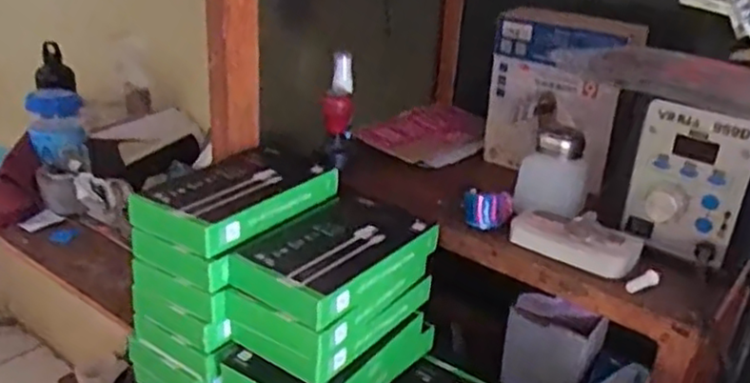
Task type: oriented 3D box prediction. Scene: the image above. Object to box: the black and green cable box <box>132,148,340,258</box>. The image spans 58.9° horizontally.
[{"bbox_3d":[-0.114,0.001,0.565,0.093,0.029,0.157,18,29,29],"label":"black and green cable box"}]

